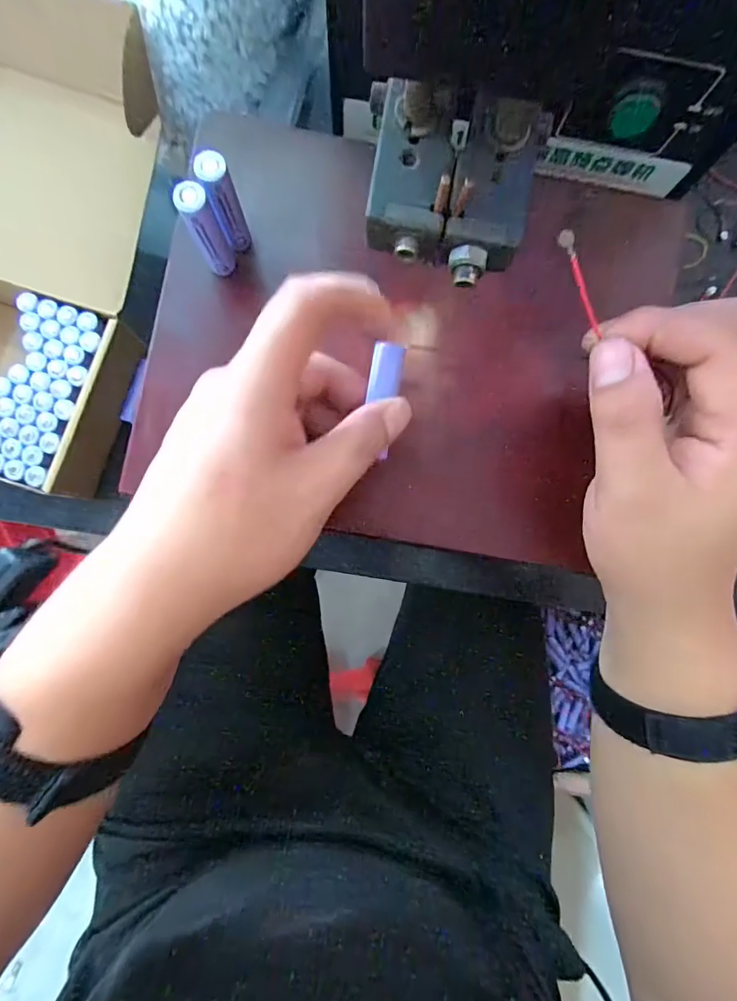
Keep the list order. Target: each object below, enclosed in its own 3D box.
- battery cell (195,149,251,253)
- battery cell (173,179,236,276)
[{"bbox_3d":[-0.070,-0.140,0.226,0.013,0.053,0.017,29,86,-1],"label":"battery cell"},{"bbox_3d":[-0.076,-0.128,0.224,0.014,0.048,0.016,-23,89,-4],"label":"battery cell"}]

